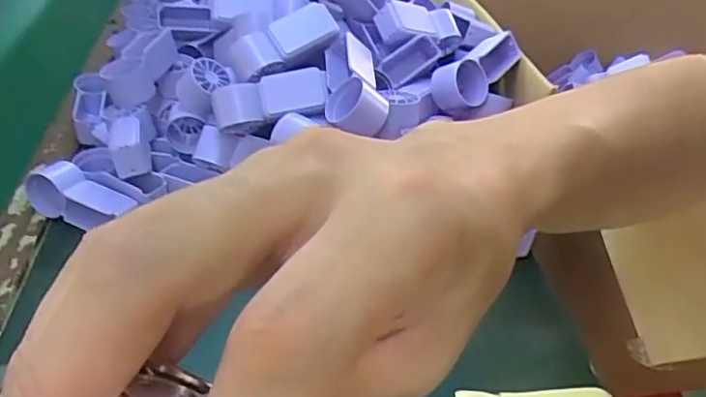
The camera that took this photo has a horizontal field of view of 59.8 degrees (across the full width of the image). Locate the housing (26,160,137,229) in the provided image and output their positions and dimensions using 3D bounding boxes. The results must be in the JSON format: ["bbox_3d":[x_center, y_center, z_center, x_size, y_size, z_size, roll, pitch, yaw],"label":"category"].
[{"bbox_3d":[-0.223,0.001,0.506,0.090,0.037,0.039,18,39,21],"label":"housing"}]

